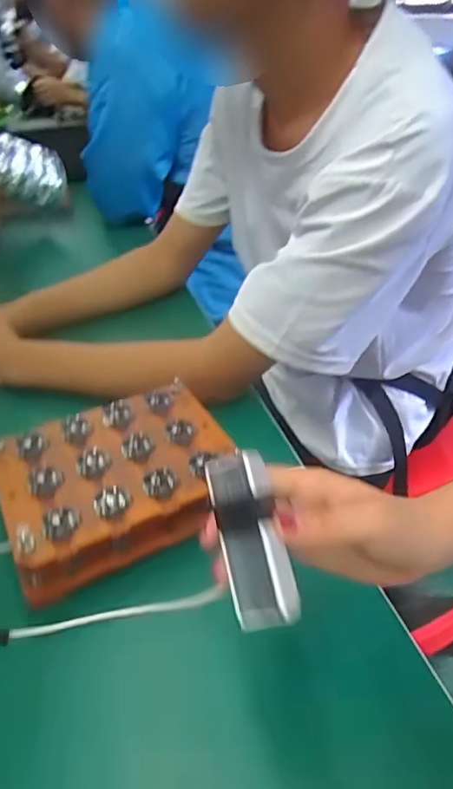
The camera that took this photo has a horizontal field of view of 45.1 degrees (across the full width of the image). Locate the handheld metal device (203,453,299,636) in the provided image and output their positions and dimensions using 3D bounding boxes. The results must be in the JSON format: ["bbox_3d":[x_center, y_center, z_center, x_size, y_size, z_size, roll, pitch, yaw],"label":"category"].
[{"bbox_3d":[0.012,0.071,0.272,0.027,0.022,0.084,-11,76,-17],"label":"handheld metal device"}]

